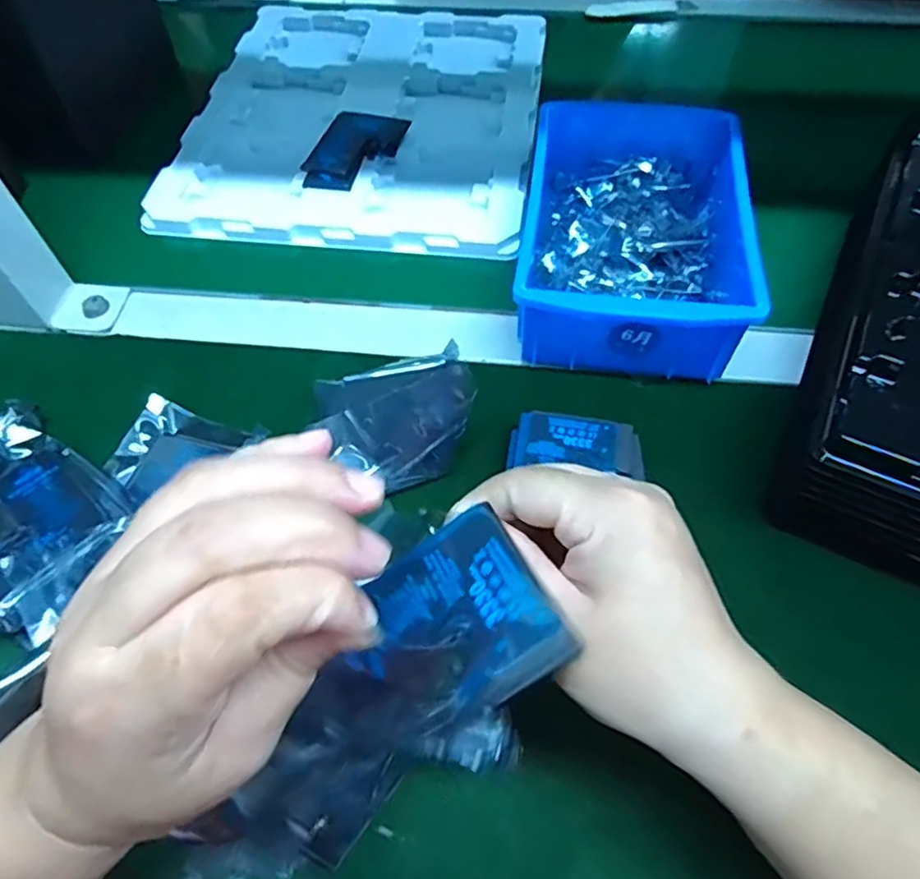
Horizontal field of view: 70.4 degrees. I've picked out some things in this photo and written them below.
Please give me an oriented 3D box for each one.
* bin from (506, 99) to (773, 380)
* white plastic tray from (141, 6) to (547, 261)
[{"bbox_3d":[0.109,-0.134,0.418,0.126,0.064,0.197,7,58,6],"label":"bin"},{"bbox_3d":[-0.075,-0.277,0.543,0.275,0.017,0.314,6,58,6],"label":"white plastic tray"}]

